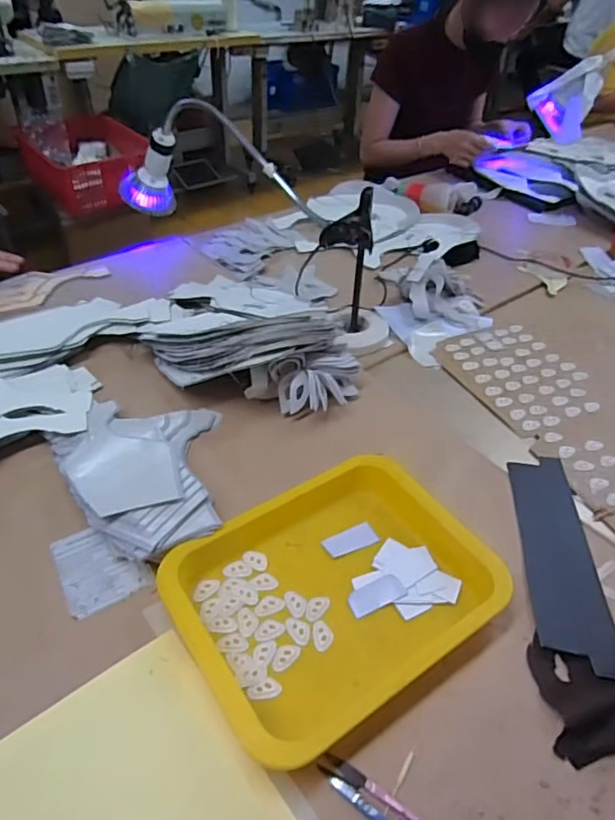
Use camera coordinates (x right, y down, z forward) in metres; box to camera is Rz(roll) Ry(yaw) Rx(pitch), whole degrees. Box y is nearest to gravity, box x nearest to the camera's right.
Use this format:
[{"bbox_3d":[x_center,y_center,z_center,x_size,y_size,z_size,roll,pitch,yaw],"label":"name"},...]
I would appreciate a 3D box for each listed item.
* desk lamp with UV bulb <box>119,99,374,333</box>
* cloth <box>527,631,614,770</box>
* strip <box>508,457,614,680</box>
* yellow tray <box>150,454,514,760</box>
[{"bbox_3d":[-0.093,-0.279,0.807,0.436,0.244,0.080,27,48,23],"label":"desk lamp with UV bulb"},{"bbox_3d":[0.242,0.227,0.435,0.111,0.017,0.086,3,44,-1],"label":"cloth"},{"bbox_3d":[0.246,0.136,0.543,0.068,0.007,0.242,7,41,5],"label":"strip"},{"bbox_3d":[0.022,0.153,0.485,0.257,0.041,0.196,-24,50,-26],"label":"yellow tray"}]

